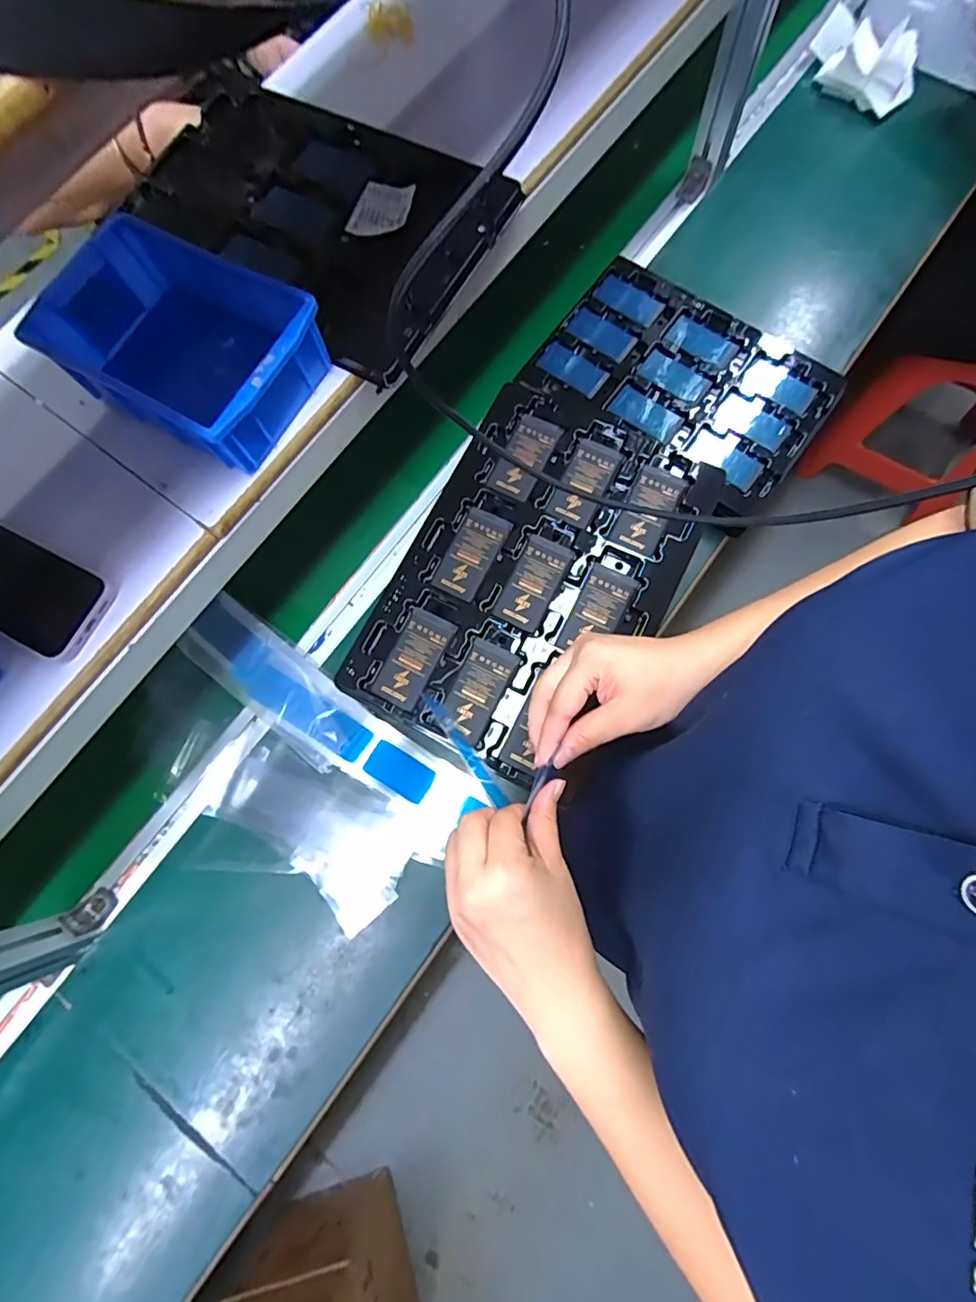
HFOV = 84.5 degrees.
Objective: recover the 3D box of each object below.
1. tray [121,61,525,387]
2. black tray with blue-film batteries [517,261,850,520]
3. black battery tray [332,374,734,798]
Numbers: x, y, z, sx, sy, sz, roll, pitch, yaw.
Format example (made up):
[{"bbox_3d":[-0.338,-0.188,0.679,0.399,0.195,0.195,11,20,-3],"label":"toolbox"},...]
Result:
[{"bbox_3d":[-0.165,-0.392,0.478,0.328,0.030,0.223,29,80,10],"label":"tray"},{"bbox_3d":[0.227,-0.320,0.639,0.321,0.023,0.219,35,81,11],"label":"black tray with blue-film batteries"},{"bbox_3d":[0.040,-0.067,0.469,0.219,0.014,0.322,27,80,6],"label":"black battery tray"}]

